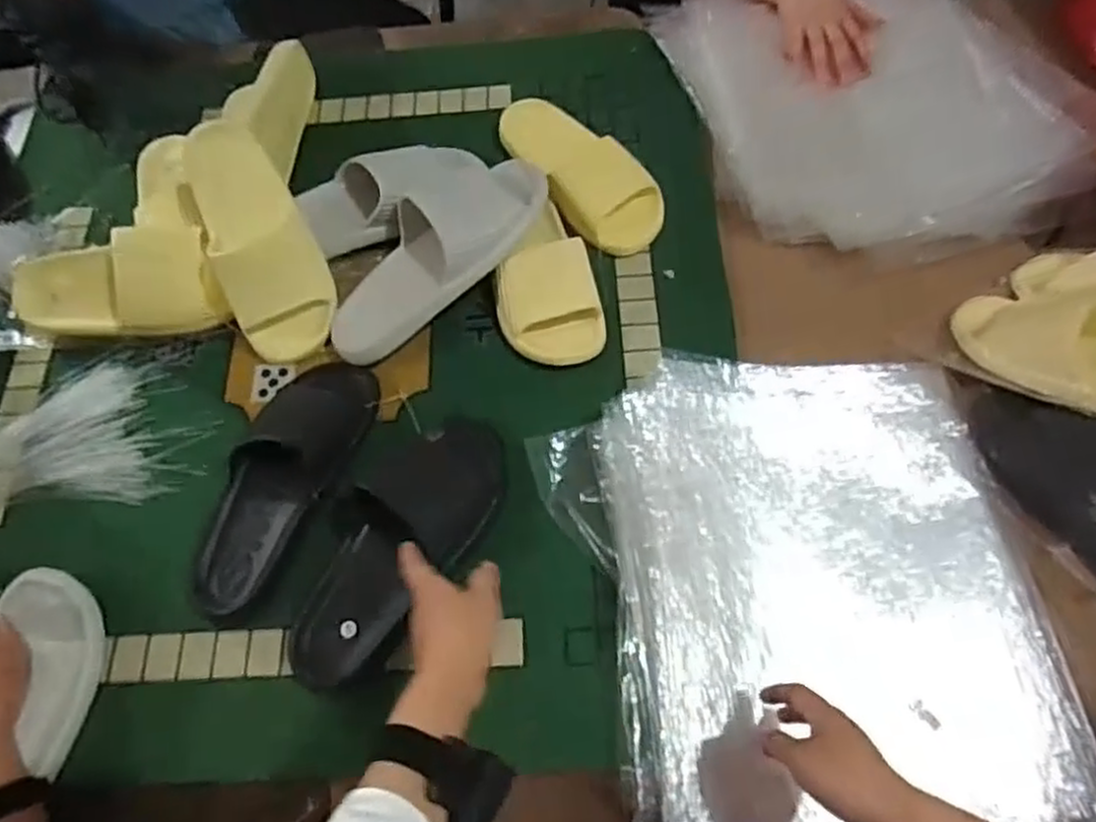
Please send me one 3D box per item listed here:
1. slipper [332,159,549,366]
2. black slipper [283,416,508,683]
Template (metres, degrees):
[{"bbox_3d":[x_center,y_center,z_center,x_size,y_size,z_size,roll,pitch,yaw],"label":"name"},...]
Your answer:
[{"bbox_3d":[-0.119,-0.161,0.777,0.273,0.067,0.108,-45,70,2],"label":"slipper"},{"bbox_3d":[-0.133,0.112,0.663,0.121,0.053,0.258,30,71,15],"label":"black slipper"}]

